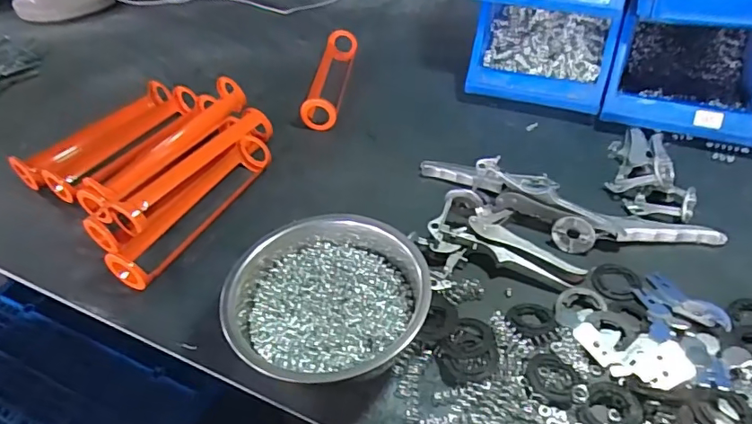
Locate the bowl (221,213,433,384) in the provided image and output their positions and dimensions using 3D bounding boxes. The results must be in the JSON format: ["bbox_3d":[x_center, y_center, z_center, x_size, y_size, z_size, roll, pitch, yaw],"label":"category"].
[{"bbox_3d":[-0.041,0.079,0.498,0.180,0.075,0.190,-3,44,3],"label":"bowl"}]

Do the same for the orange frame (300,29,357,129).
[{"bbox_3d":[-0.077,-0.230,0.853,0.063,0.041,0.264,1,45,7],"label":"orange frame"}]

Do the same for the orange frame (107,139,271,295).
[{"bbox_3d":[-0.225,-0.011,0.639,0.065,0.041,0.261,17,49,22],"label":"orange frame"}]

